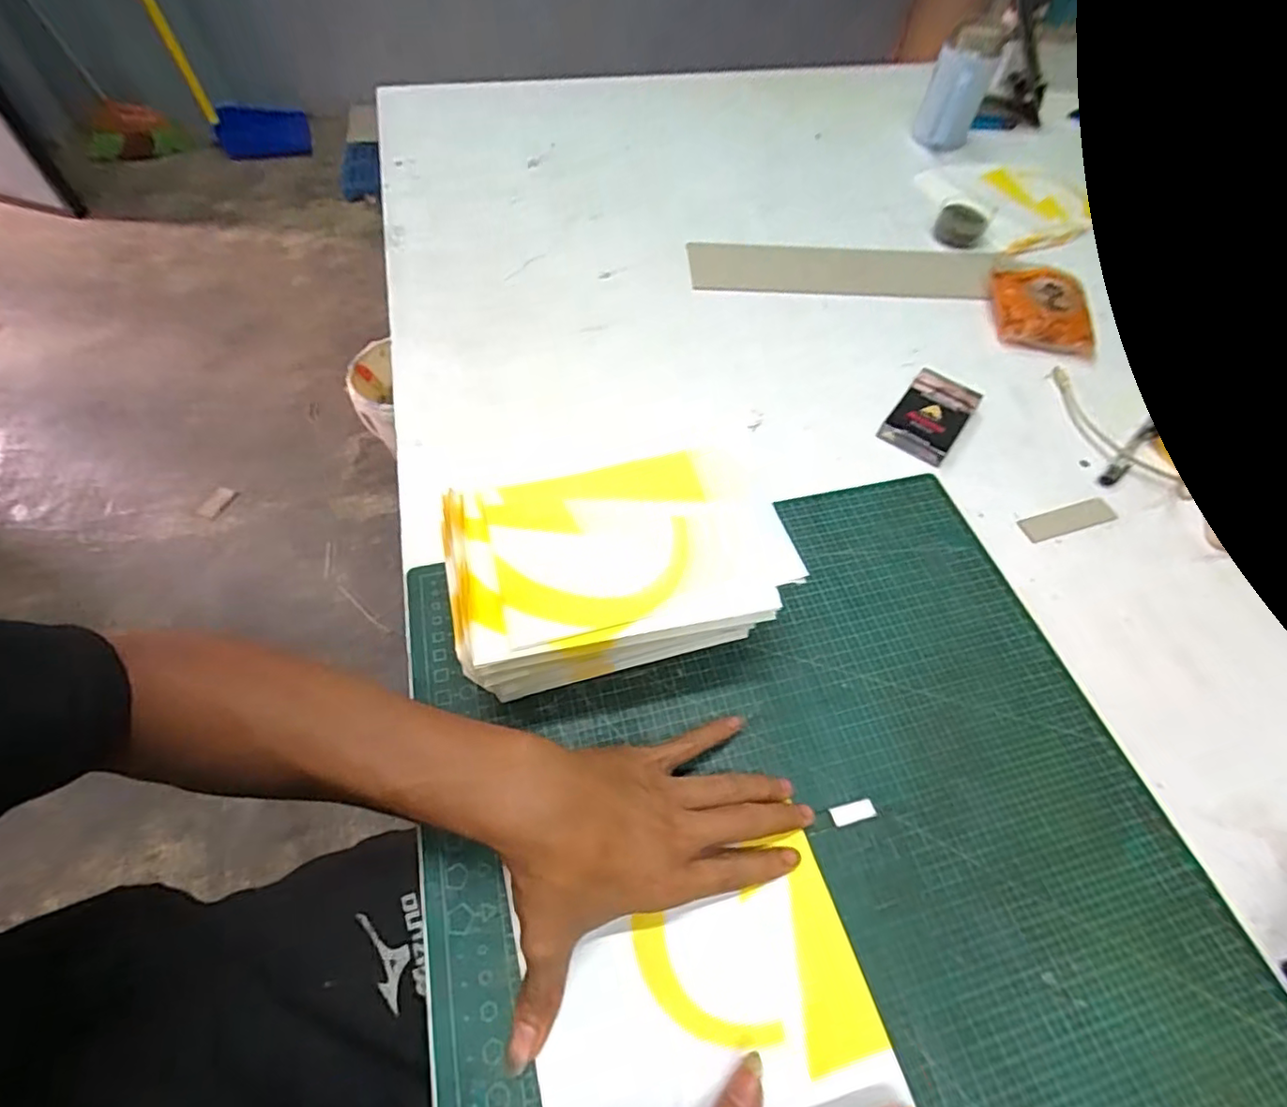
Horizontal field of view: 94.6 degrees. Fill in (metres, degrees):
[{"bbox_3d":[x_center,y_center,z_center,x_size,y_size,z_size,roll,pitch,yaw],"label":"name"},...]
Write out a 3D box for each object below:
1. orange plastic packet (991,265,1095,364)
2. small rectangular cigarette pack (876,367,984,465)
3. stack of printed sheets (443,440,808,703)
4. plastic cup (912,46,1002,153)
[{"bbox_3d":[0.424,-0.259,0.630,0.099,0.032,0.108,10,58,3],"label":"orange plastic packet"},{"bbox_3d":[0.265,-0.127,0.548,0.060,0.019,0.098,34,62,17],"label":"small rectangular cigarette pack"},{"bbox_3d":[-0.020,0.014,0.400,0.206,0.102,0.131,-8,59,-9],"label":"stack of printed sheets"},{"bbox_3d":[0.403,-0.592,0.774,0.070,0.095,0.055,23,59,10],"label":"plastic cup"}]

